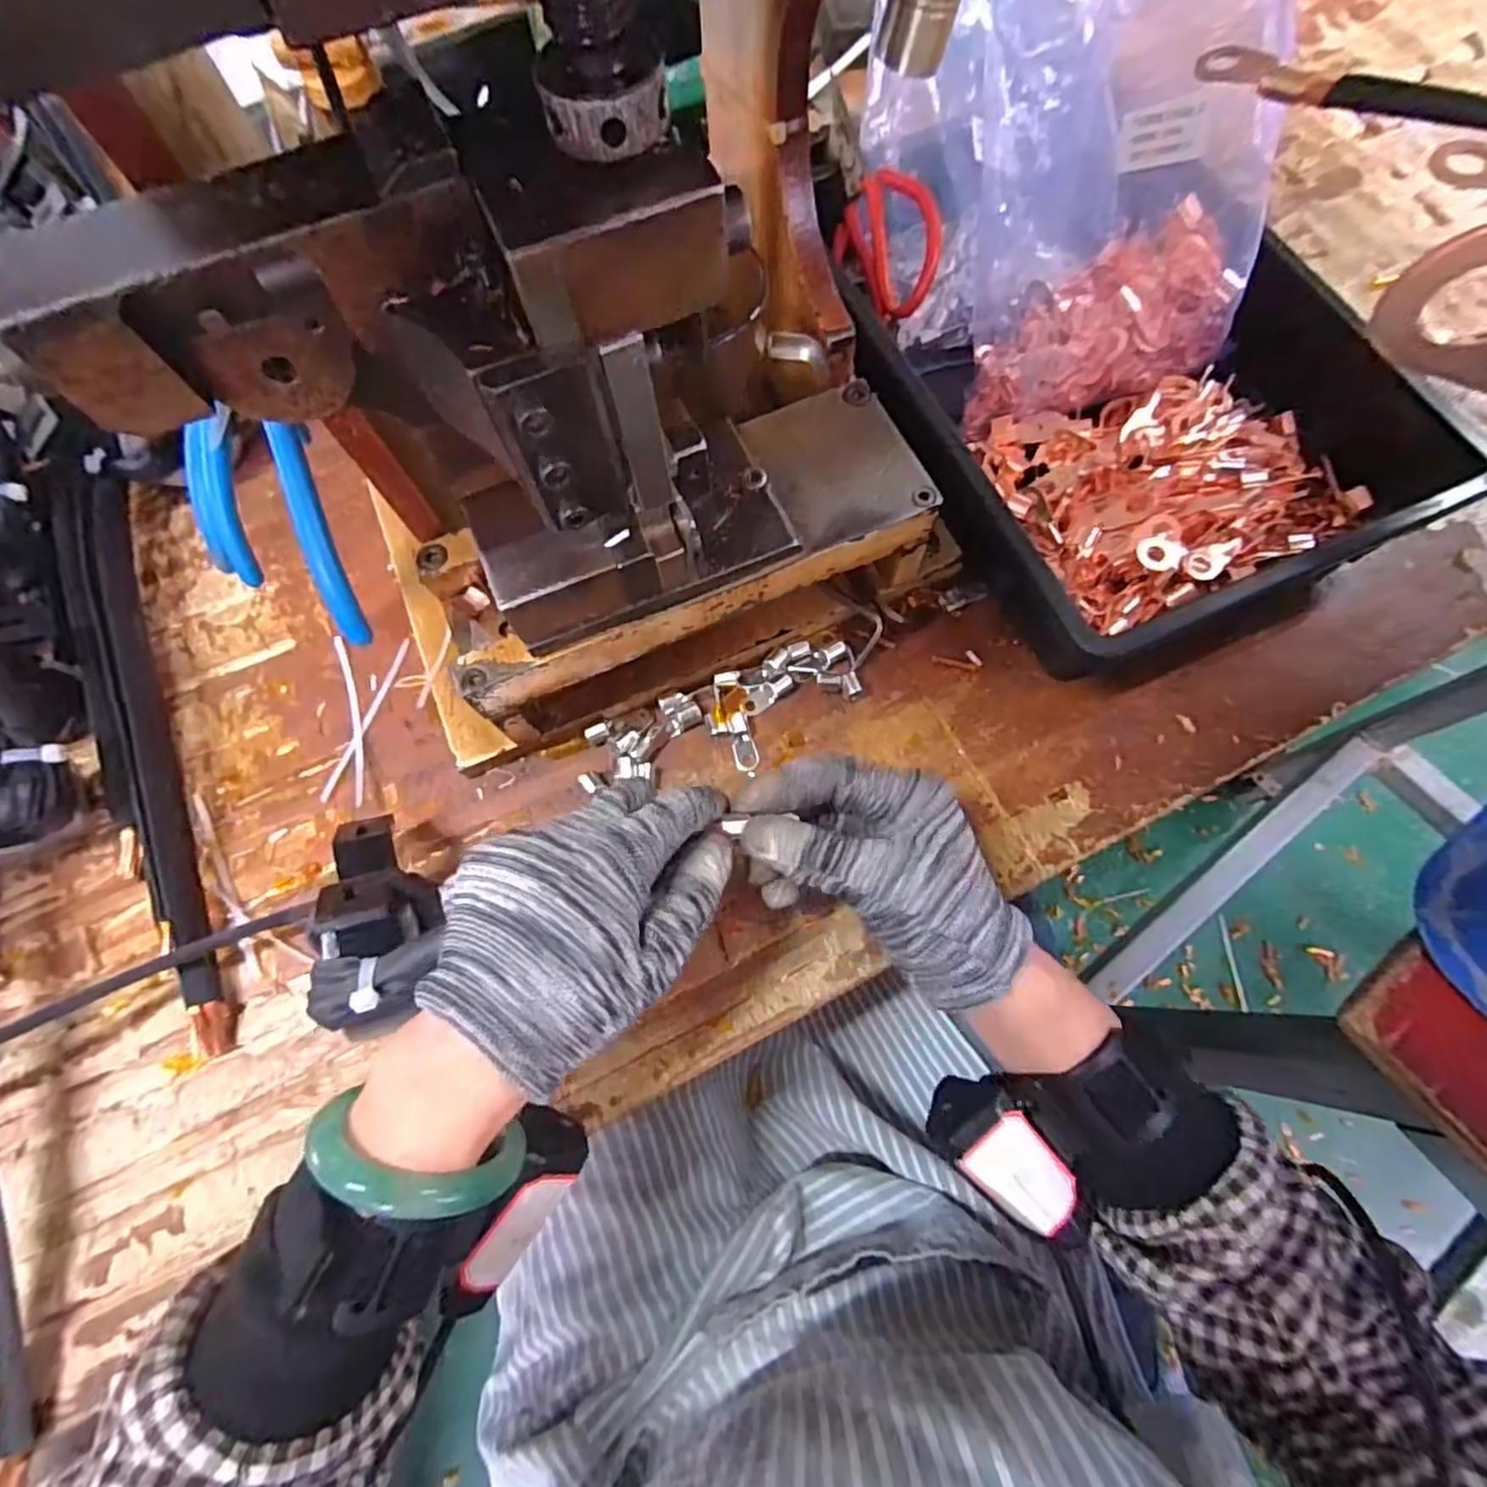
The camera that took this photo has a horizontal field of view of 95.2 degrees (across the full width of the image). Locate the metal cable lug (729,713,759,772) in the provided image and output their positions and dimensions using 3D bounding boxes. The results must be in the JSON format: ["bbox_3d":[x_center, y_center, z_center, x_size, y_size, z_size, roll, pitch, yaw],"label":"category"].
[{"bbox_3d":[0.000,-0.001,0.369,0.013,0.006,0.031,-14,95,-3],"label":"metal cable lug"}]

